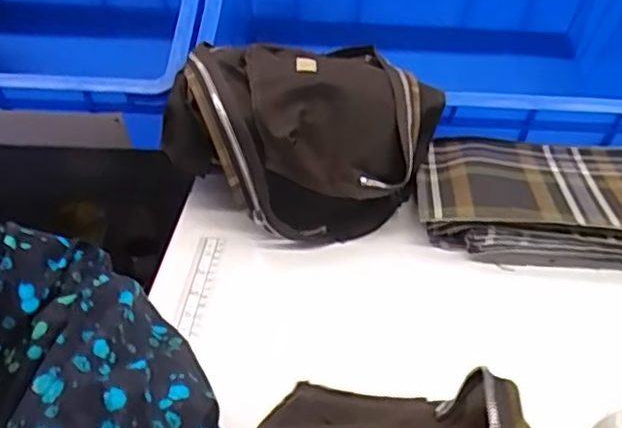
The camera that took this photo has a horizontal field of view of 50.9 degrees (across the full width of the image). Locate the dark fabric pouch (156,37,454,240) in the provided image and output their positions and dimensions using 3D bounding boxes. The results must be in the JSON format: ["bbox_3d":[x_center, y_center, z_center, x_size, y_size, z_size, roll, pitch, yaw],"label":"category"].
[{"bbox_3d":[-0.003,-0.092,0.626,0.223,0.110,0.249,17,34,25],"label":"dark fabric pouch"}]

